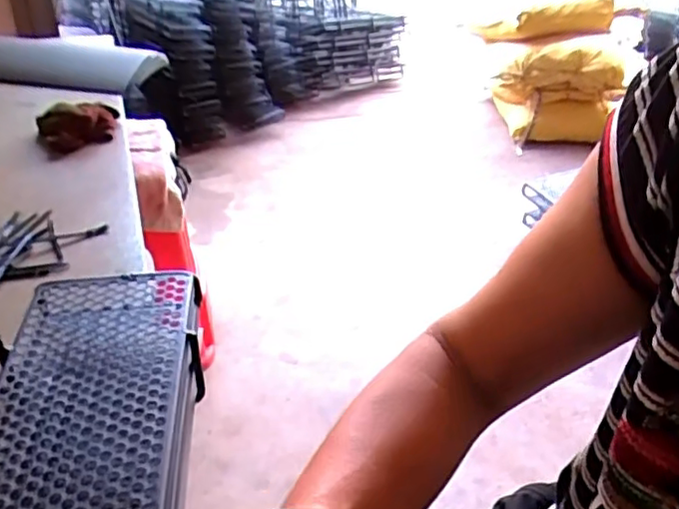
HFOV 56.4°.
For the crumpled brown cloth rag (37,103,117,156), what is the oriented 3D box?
[{"bbox_3d":[-0.394,-0.191,0.956,0.122,0.060,0.071,-12,37,-20],"label":"crumpled brown cloth rag"}]

